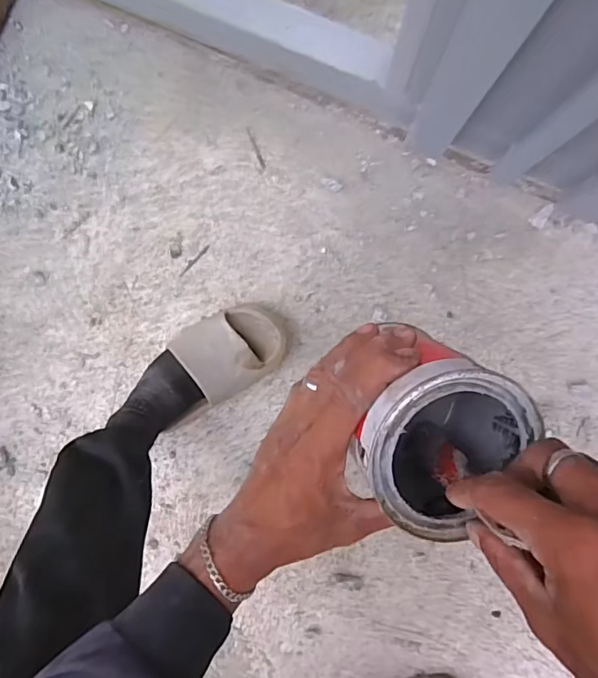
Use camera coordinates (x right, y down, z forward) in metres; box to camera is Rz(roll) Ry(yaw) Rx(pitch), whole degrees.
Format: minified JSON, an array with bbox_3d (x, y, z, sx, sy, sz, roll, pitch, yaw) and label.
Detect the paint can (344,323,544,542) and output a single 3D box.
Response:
[{"bbox_3d":[0.089,0.060,0.326,0.092,0.116,0.101,1,97,4],"label":"paint can"}]

